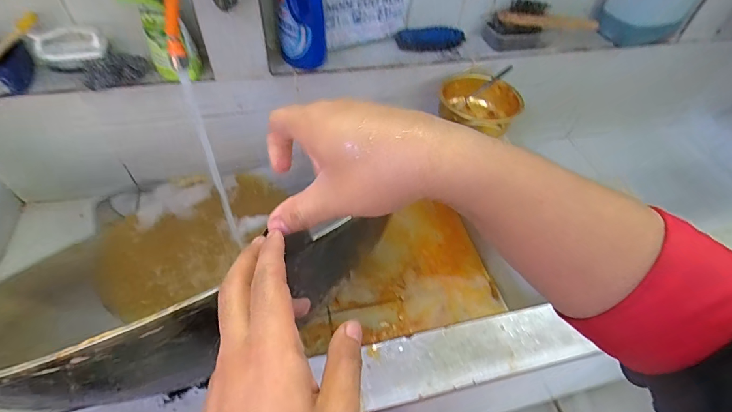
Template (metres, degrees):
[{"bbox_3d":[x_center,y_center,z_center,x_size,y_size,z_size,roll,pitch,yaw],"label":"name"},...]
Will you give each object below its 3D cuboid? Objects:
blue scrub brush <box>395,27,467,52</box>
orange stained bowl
[{"bbox_3d":[0.145,-0.370,0.830,0.155,0.046,0.045,3,50,-2],"label":"blue scrub brush"},{"bbox_3d":[0.237,-0.208,0.799,0.162,0.080,0.171,2,50,-2],"label":"orange stained bowl"}]

